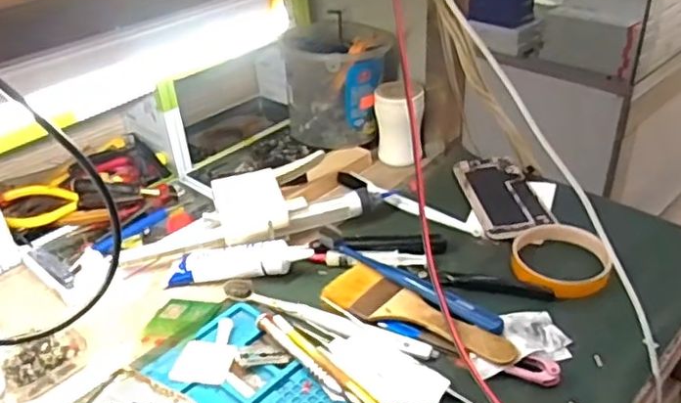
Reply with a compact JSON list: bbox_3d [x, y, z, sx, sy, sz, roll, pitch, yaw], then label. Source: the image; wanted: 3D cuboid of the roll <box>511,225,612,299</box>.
[{"bbox_3d":[0.189,0.050,0.562,0.076,0.025,0.083,-2,34,2],"label":"roll"}]

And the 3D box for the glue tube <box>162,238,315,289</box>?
[{"bbox_3d":[-0.091,0.054,0.579,0.128,0.023,0.034,-2,34,2],"label":"glue tube"}]

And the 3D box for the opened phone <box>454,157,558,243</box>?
[{"bbox_3d":[0.168,-0.007,0.672,0.072,0.012,0.157,-6,34,-5],"label":"opened phone"}]

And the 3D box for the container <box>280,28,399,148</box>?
[{"bbox_3d":[-0.002,-0.137,0.754,0.122,0.117,0.107,-4,34,-1],"label":"container"}]

